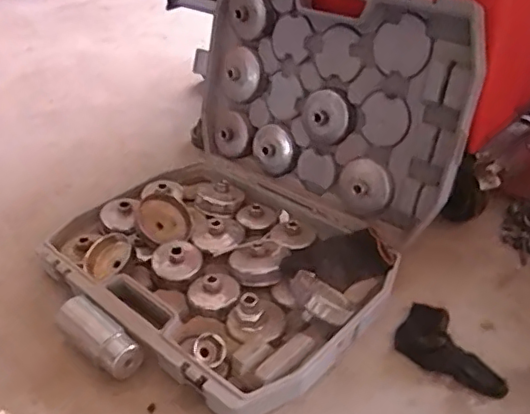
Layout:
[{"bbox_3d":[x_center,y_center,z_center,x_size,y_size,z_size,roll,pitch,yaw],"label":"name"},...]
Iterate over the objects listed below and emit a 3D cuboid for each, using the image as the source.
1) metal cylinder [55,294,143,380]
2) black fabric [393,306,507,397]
[{"bbox_3d":[-0.224,0.179,0.749,0.152,0.050,0.051,27,44,34],"label":"metal cylinder"},{"bbox_3d":[0.246,0.188,0.730,0.147,0.036,0.081,23,42,30],"label":"black fabric"}]

